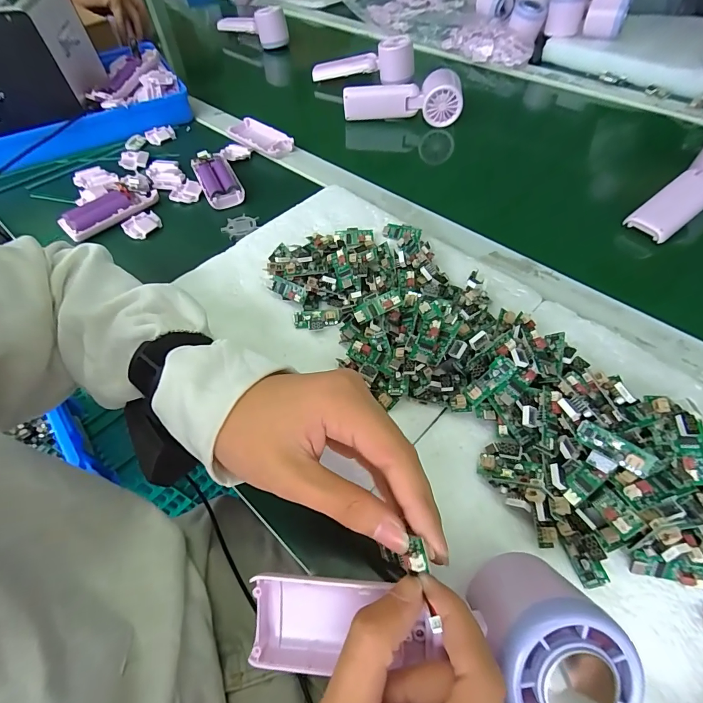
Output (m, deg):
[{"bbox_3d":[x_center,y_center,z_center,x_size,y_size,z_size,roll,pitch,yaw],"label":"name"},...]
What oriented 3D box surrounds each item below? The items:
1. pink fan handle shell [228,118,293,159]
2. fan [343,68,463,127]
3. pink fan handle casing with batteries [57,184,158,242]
[{"bbox_3d":[-0.129,-0.295,0.534,0.048,0.021,0.112,-40,62,-22],"label":"pink fan handle shell"},{"bbox_3d":[0.073,-0.352,0.552,0.165,0.061,0.046,-4,55,1],"label":"fan"},{"bbox_3d":[-0.277,-0.164,0.442,0.104,0.021,0.042,-40,62,-22],"label":"pink fan handle casing with batteries"}]

